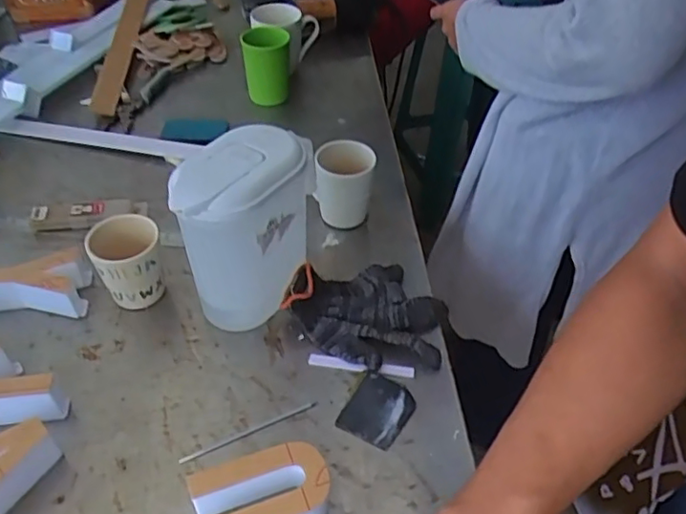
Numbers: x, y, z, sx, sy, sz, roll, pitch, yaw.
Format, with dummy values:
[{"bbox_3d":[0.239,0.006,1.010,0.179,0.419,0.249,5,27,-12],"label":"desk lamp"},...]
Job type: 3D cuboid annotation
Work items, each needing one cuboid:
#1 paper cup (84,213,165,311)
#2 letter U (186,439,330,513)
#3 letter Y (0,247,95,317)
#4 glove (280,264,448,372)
[{"bbox_3d":[-0.229,0.010,0.660,0.069,0.088,0.067,0,44,0],"label":"paper cup"},{"bbox_3d":[-0.065,0.200,0.503,0.110,0.045,0.064,-16,47,-17],"label":"letter U"},{"bbox_3d":[-0.339,0.032,0.661,0.121,0.050,0.067,-8,45,-9],"label":"letter Y"},{"bbox_3d":[0.037,0.051,0.652,0.171,0.045,0.141,28,50,25],"label":"glove"}]

